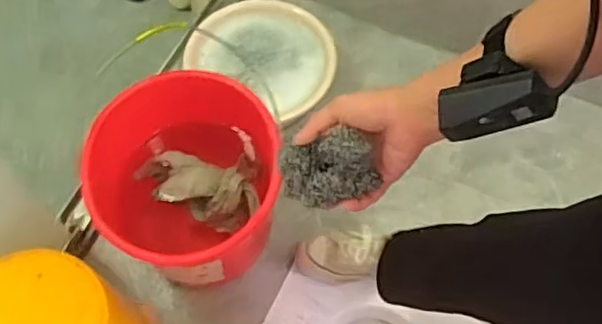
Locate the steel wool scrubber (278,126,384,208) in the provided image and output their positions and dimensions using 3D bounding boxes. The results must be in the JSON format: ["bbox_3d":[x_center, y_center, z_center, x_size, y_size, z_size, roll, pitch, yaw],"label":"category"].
[{"bbox_3d":[0.021,0.000,0.547,0.081,0.066,0.059,2,62,1],"label":"steel wool scrubber"}]

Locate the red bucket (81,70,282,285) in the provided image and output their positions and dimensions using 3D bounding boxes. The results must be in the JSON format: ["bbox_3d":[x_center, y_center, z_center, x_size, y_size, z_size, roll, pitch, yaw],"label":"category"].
[{"bbox_3d":[-0.189,0.048,1.132,0.305,0.305,0.354,1,62,1],"label":"red bucket"}]

